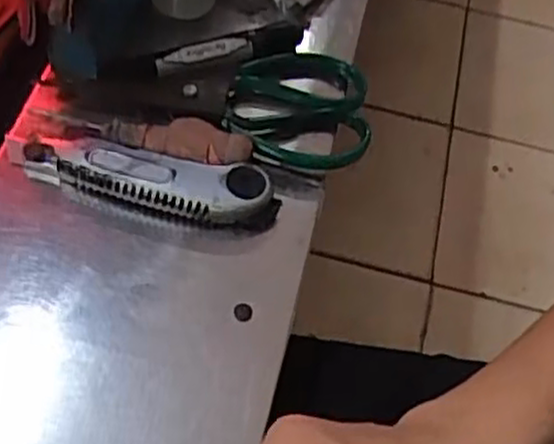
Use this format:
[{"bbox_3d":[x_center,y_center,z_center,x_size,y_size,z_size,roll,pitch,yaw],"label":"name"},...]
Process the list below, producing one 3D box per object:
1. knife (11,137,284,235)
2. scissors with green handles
[{"bbox_3d":[-0.086,-0.026,0.476,0.167,0.025,0.037,11,55,1],"label":"knife"},{"bbox_3d":[-0.034,-0.093,0.537,0.201,0.028,0.105,13,53,6],"label":"scissors with green handles"}]

